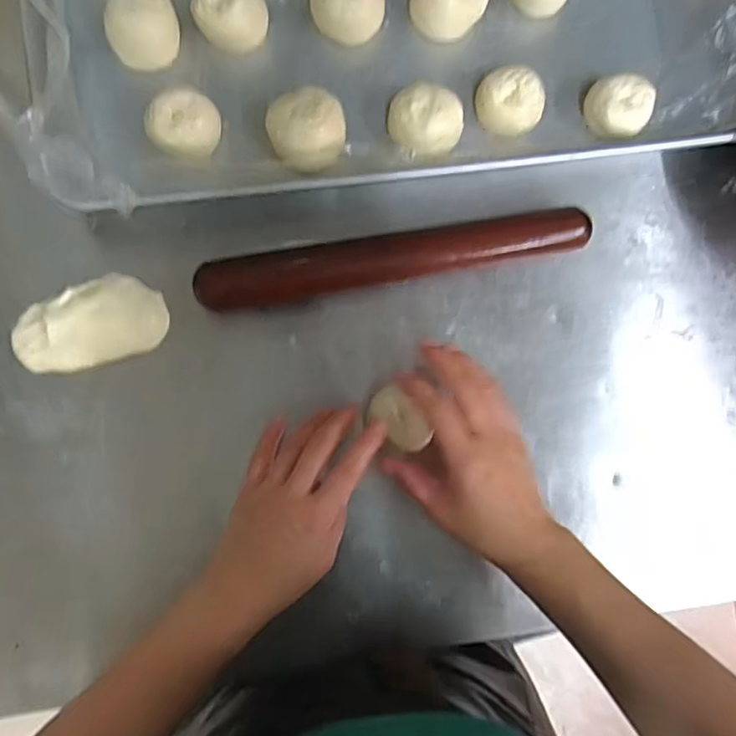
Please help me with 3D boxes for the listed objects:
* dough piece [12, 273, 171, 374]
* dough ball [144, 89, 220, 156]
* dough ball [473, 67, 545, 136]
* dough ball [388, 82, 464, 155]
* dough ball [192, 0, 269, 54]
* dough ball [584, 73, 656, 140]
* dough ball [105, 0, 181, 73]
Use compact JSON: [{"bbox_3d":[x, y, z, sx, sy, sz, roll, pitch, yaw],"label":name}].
[{"bbox_3d":[-0.217,-0.033,0.481,0.113,0.026,0.063,-20,87,-8],"label":"dough piece"},{"bbox_3d":[-0.146,-0.191,0.489,0.052,0.032,0.049,1,85,-6],"label":"dough ball"},{"bbox_3d":[0.122,-0.228,0.525,0.059,0.036,0.054,37,82,-2],"label":"dough ball"},{"bbox_3d":[0.049,-0.209,0.517,0.060,0.032,0.059,1,85,-6],"label":"dough ball"},{"bbox_3d":[-0.112,-0.292,0.506,0.058,0.033,0.051,-10,86,-7],"label":"dough ball"},{"bbox_3d":[0.221,-0.225,0.537,0.055,0.035,0.050,-1,85,-6],"label":"dough ball"},{"bbox_3d":[-0.181,-0.275,0.496,0.055,0.032,0.053,1,85,-6],"label":"dough ball"}]

